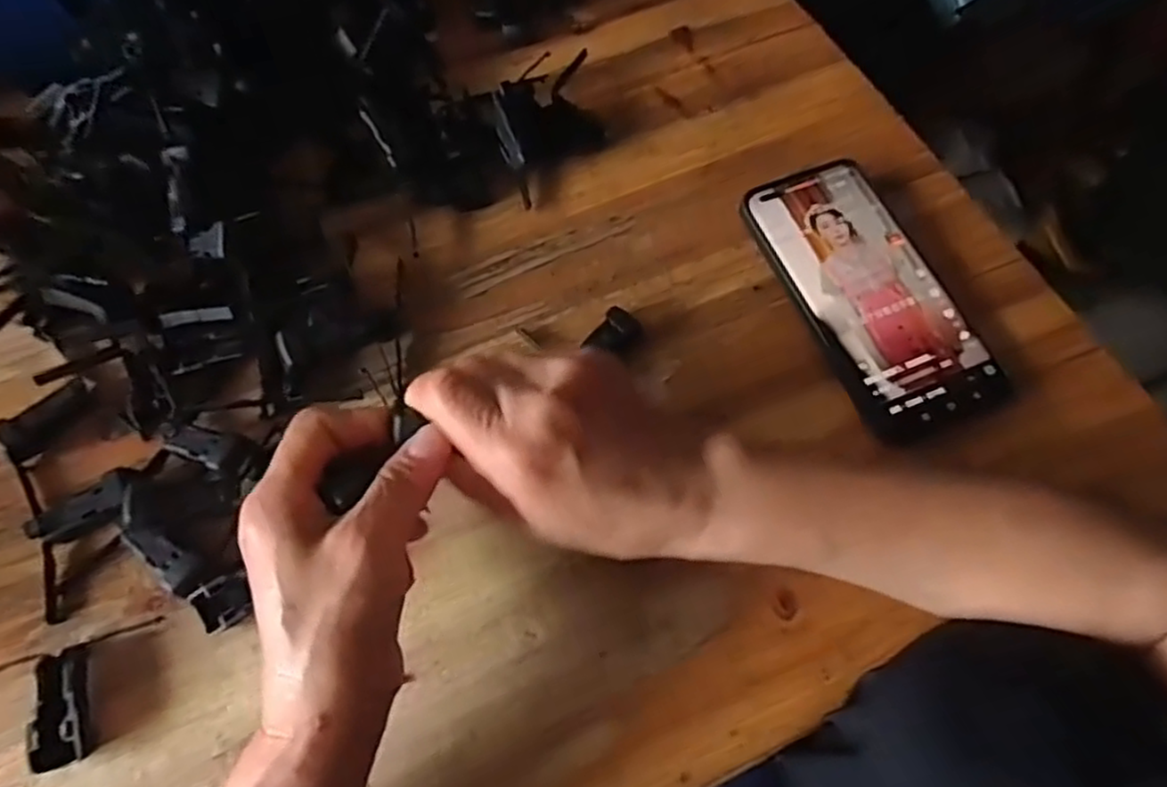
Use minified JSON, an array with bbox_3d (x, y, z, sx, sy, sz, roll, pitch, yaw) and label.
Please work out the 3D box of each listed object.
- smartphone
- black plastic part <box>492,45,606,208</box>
[{"bbox_3d":[0.156,-0.055,0.388,0.081,0.018,0.166,-20,65,-10],"label":"smartphone"},{"bbox_3d":[-0.021,-0.166,0.427,0.066,0.042,0.098,-8,64,-4],"label":"black plastic part"}]

